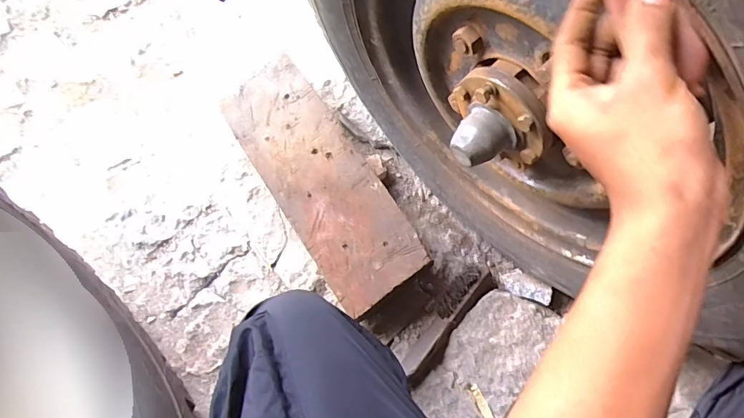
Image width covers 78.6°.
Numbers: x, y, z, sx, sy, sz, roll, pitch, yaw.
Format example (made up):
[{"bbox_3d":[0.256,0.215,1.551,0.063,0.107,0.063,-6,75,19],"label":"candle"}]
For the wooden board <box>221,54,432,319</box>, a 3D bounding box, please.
[{"bbox_3d":[-0.088,-0.059,0.740,0.154,0.029,0.448,-31,71,-10],"label":"wooden board"}]

